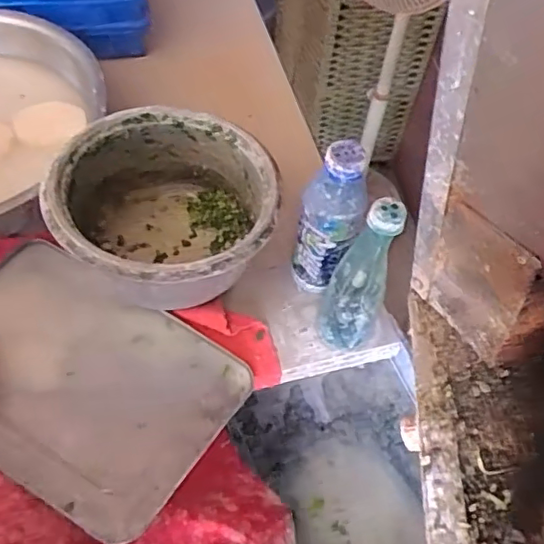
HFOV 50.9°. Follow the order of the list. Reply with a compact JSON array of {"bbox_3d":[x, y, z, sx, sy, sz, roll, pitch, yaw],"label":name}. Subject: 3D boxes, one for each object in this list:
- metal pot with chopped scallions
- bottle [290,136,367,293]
[{"bbox_3d":[-0.121,-0.065,0.683,0.242,0.143,0.246,1,57,-2],"label":"metal pot with chopped scallions"},{"bbox_3d":[0.064,-0.053,0.634,0.065,0.197,0.051,16,57,7],"label":"bottle"}]

